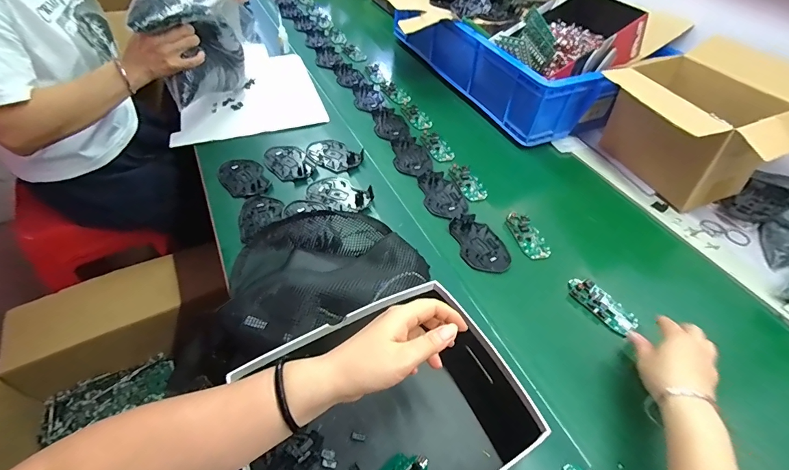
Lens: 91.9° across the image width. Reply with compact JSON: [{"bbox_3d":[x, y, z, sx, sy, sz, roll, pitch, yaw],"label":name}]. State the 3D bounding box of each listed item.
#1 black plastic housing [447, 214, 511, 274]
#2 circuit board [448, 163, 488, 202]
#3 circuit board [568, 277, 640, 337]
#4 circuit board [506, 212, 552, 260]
[{"bbox_3d":[0.136,0.012,0.612,0.076,0.011,0.114,-8,49,-12],"label":"black plastic housing"},{"bbox_3d":[0.137,-0.099,0.712,0.048,0.011,0.094,-15,51,-17],"label":"circuit board"},{"bbox_3d":[0.294,0.096,0.540,0.050,0.014,0.096,-28,56,-26],"label":"circuit board"},{"bbox_3d":[0.218,0.000,0.629,0.044,0.010,0.095,-10,50,-13],"label":"circuit board"}]

